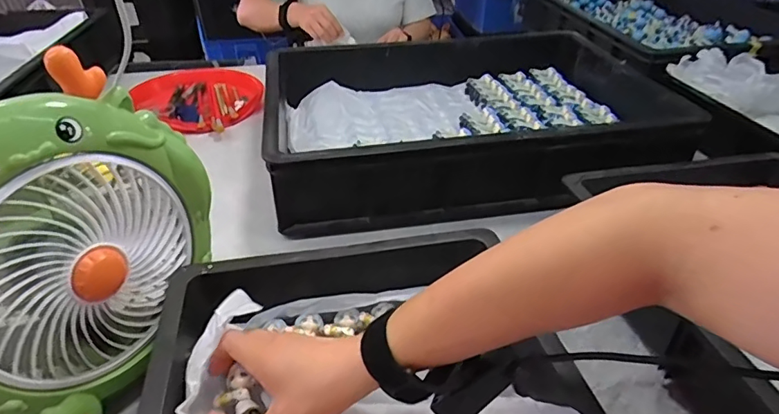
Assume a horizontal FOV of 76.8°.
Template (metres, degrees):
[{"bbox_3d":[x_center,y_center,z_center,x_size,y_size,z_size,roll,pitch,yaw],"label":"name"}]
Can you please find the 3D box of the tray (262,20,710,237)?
[{"bbox_3d":[0.094,-0.137,0.785,0.556,0.149,0.390,-2,35,-2],"label":"tray"}]

